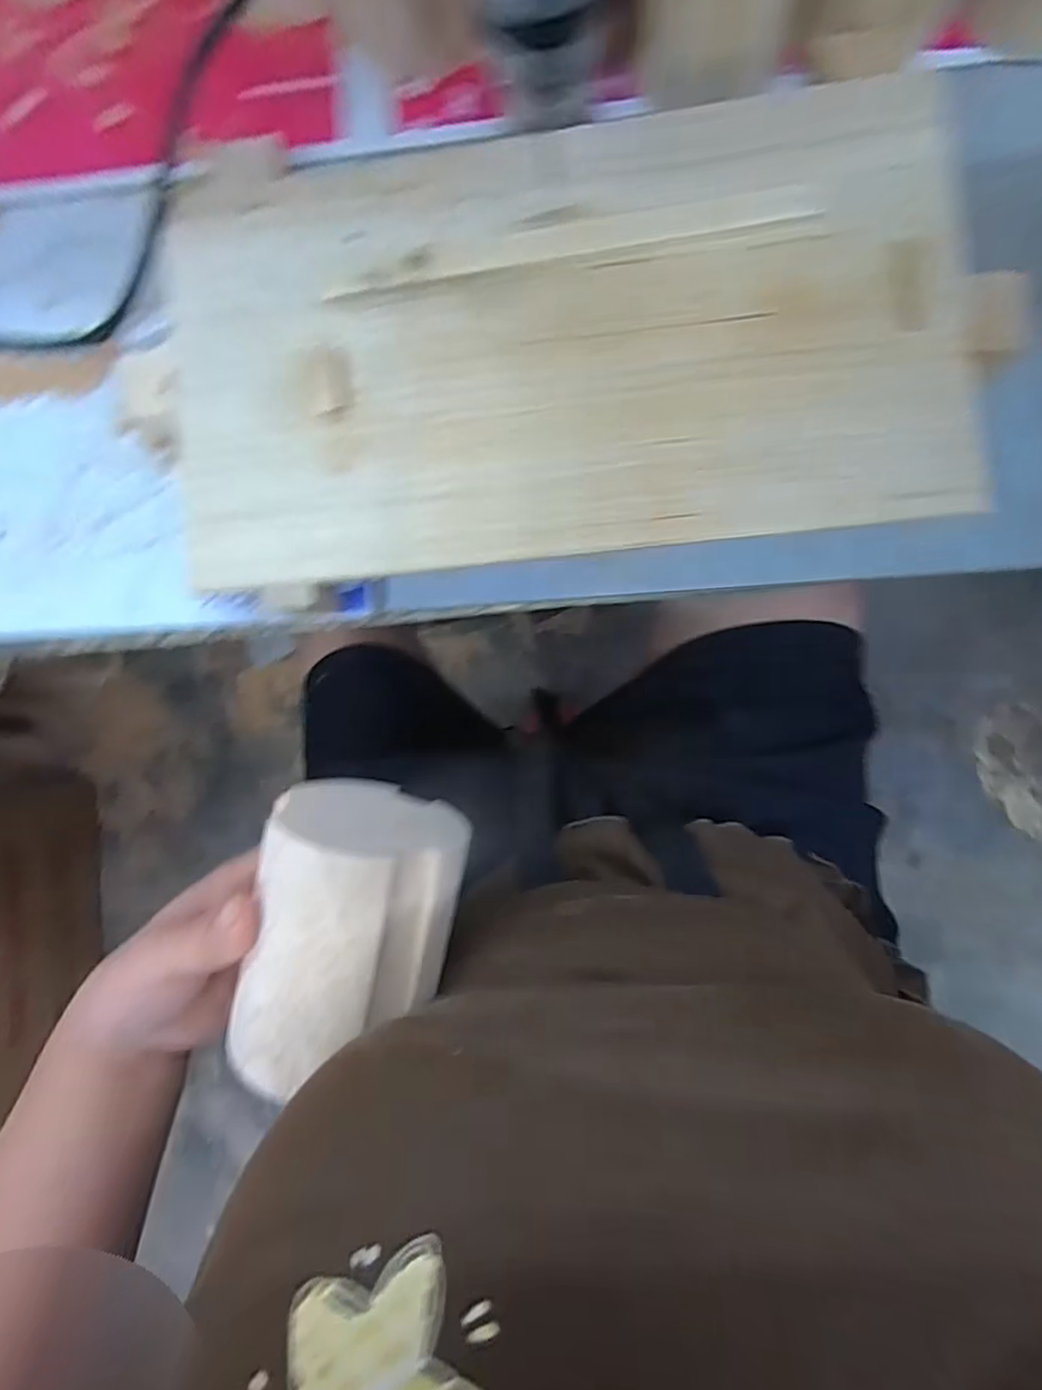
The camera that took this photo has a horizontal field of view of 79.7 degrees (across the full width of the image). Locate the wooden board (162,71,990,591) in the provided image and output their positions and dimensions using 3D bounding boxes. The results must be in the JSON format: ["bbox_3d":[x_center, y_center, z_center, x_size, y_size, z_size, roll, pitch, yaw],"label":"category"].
[{"bbox_3d":[0.012,-0.175,0.307,0.379,0.014,0.210,-5,89,5],"label":"wooden board"}]

